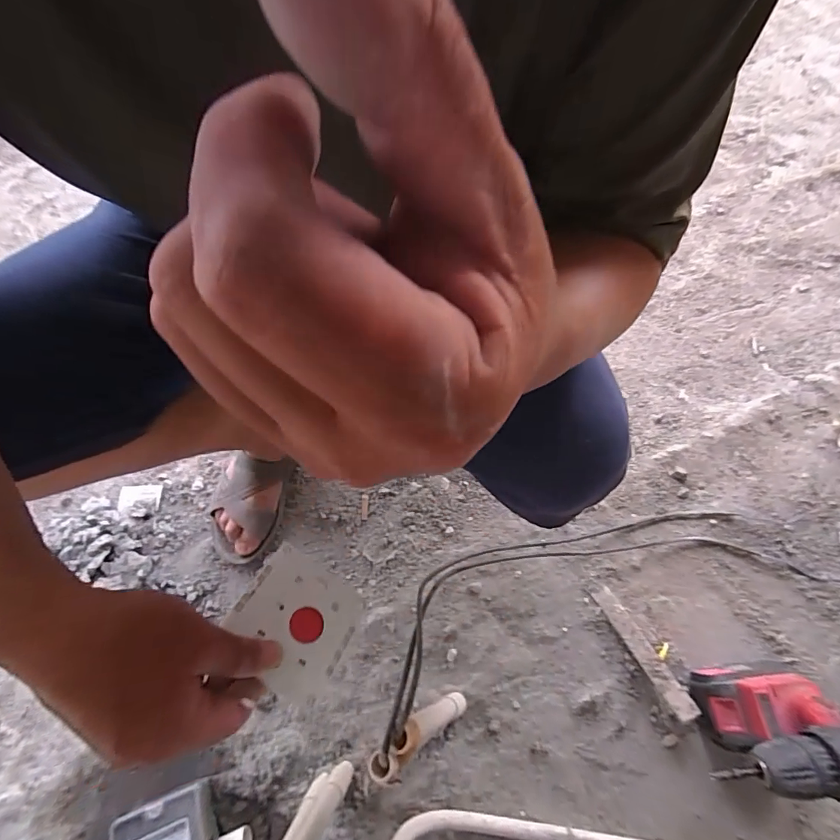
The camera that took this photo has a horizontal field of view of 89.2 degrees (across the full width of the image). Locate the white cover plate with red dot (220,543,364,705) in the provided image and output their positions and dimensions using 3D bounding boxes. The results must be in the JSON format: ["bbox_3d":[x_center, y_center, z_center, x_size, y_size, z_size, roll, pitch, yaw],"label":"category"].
[{"bbox_3d":[-0.087,0.143,0.306,0.083,0.005,0.084,36,43,-3],"label":"white cover plate with red dot"}]

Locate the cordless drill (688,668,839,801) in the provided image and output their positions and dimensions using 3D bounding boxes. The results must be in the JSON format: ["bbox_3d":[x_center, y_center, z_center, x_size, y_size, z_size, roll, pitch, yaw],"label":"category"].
[{"bbox_3d":[0.342,0.290,0.412,0.170,0.239,0.070,-3,66,1],"label":"cordless drill"}]

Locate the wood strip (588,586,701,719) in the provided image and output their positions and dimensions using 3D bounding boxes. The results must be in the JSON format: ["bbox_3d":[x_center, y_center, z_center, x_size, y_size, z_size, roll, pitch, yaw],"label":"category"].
[{"bbox_3d":[0.276,0.286,0.535,0.026,0.011,0.159,-26,53,-9],"label":"wood strip"}]

